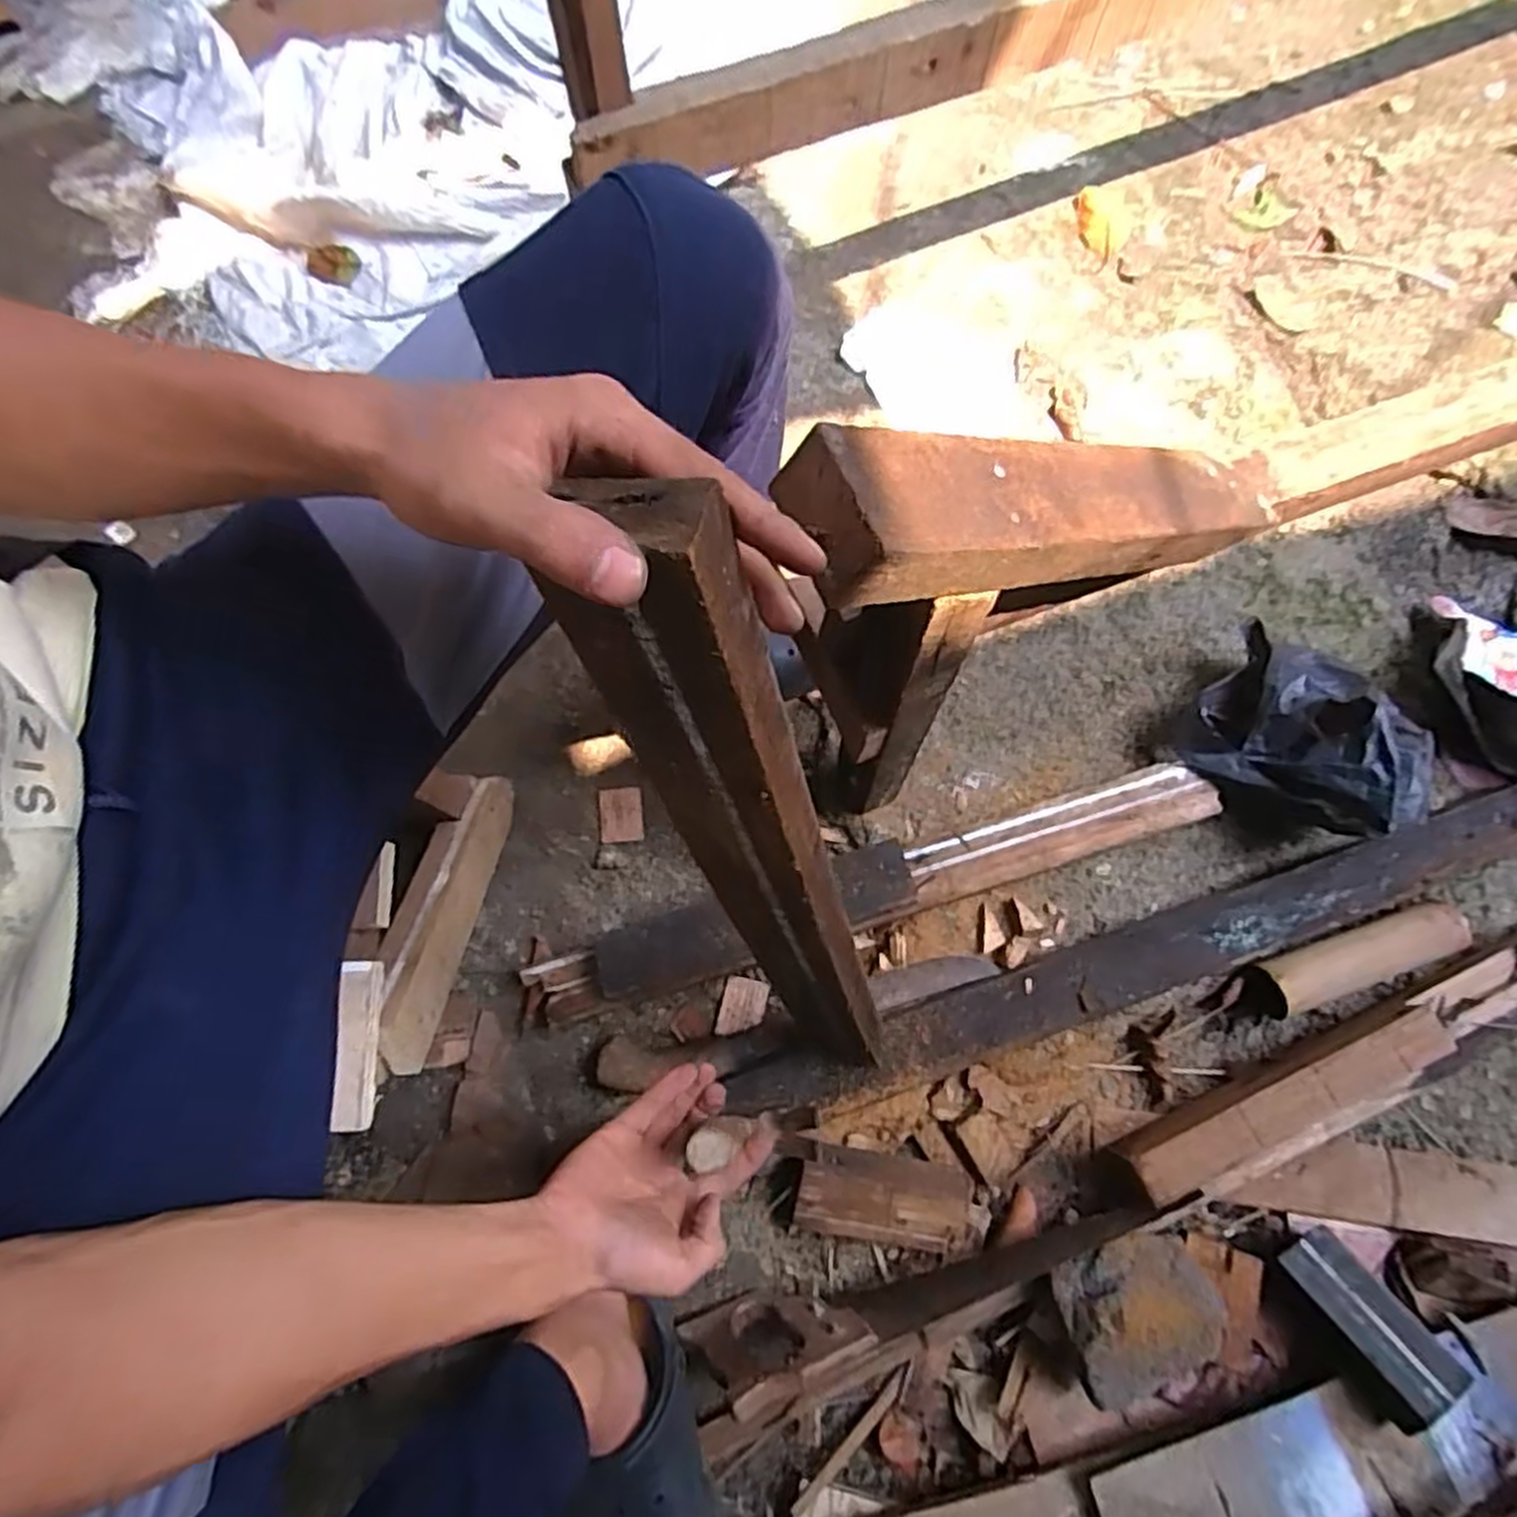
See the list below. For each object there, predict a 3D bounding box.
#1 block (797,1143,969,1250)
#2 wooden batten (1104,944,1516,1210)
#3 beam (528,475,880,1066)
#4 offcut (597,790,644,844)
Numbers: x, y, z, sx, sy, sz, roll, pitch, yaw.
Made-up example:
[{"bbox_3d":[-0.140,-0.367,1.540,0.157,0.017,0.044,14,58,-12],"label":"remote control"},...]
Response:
[{"bbox_3d":[0.106,0.372,0.675,0.146,0.045,0.069,10,75,5],"label":"block"},{"bbox_3d":[0.555,0.242,0.678,0.542,0.059,0.071,-24,74,-4],"label":"wooden batten"},{"bbox_3d":[0.011,0.072,0.427,0.066,0.483,0.044,-26,51,-5],"label":"beam"},{"bbox_3d":[-0.138,0.057,0.798,0.043,0.008,0.055,-6,74,1],"label":"offcut"}]

